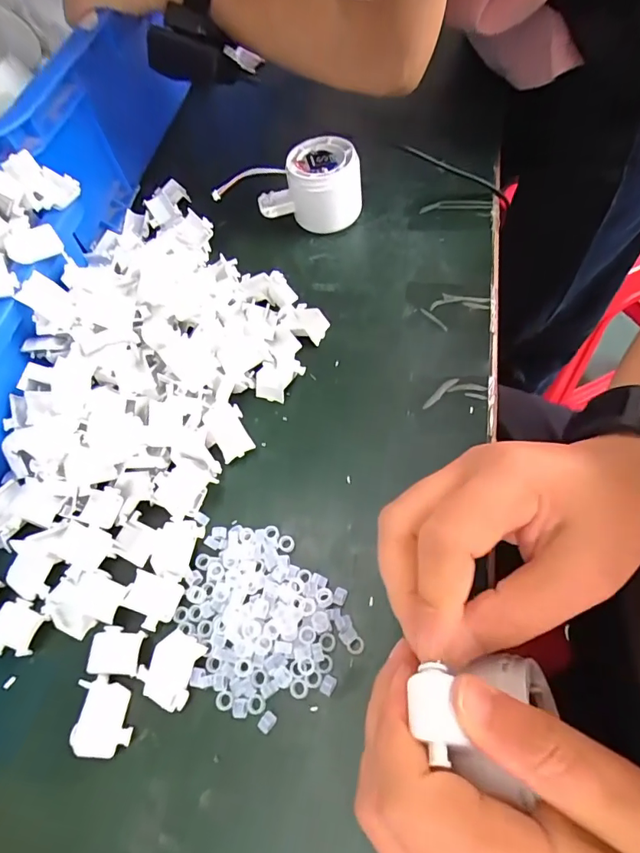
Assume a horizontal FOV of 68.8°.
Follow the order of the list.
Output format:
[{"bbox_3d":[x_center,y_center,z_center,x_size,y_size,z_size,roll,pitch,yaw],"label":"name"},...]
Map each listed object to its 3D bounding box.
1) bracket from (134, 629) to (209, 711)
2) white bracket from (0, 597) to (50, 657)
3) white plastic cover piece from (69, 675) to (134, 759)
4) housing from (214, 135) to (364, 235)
[{"bbox_3d":[-0.078,0.125,0.243,0.028,0.004,0.034,14,64,15],"label":"bracket"},{"bbox_3d":[-0.171,0.114,0.265,0.029,0.008,0.029,9,63,12],"label":"white bracket"},{"bbox_3d":[-0.109,0.146,0.235,0.029,0.009,0.034,6,63,11],"label":"white plastic cover piece"},{"bbox_3d":[-0.022,-0.196,0.383,0.109,0.055,0.047,5,62,10],"label":"housing"}]

